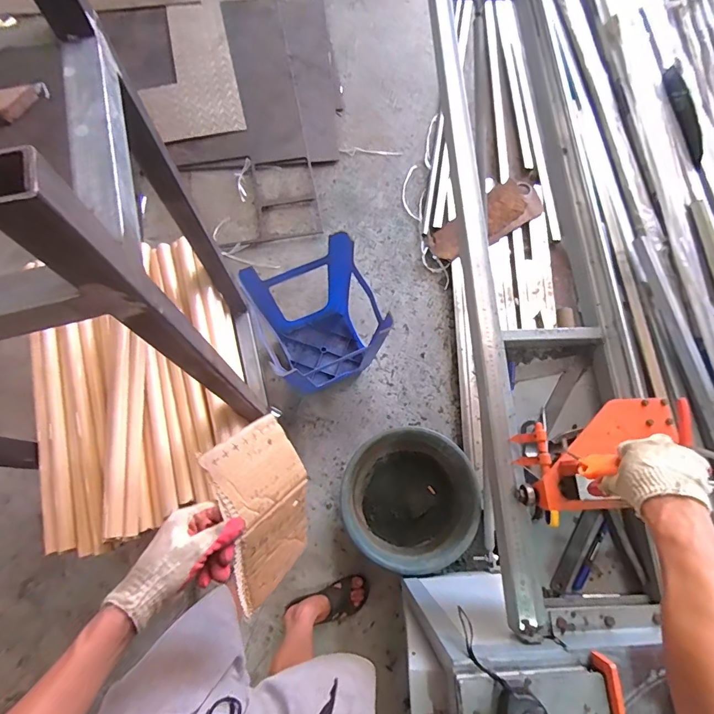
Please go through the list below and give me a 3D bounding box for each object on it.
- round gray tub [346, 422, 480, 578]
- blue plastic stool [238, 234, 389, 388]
[{"bbox_3d":[0.161,0.432,1.272,0.388,0.151,0.397,1,73,-2],"label":"round gray tub"},{"bbox_3d":[-0.121,-0.098,1.305,0.336,0.402,0.332,-24,75,-9],"label":"blue plastic stool"}]

